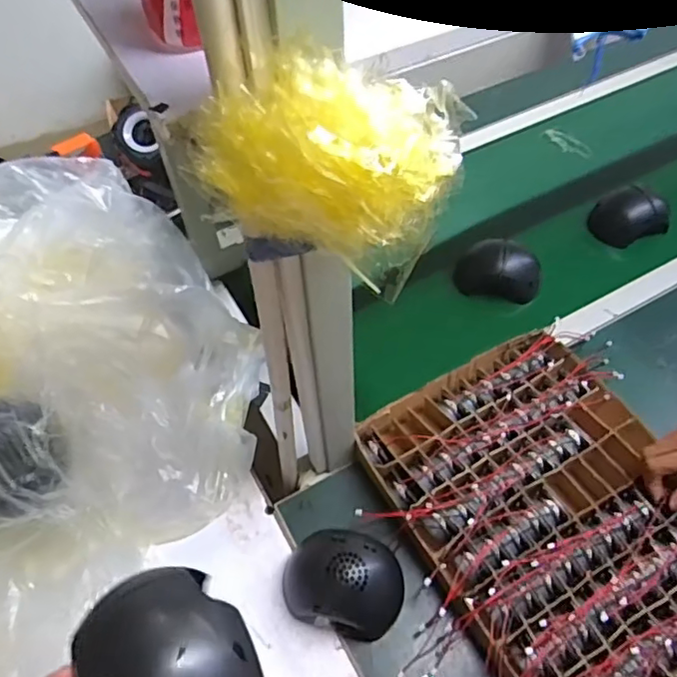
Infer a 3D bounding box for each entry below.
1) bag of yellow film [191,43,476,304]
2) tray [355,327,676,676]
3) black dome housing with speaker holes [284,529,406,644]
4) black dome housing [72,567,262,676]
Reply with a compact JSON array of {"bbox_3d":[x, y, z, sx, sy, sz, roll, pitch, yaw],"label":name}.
[{"bbox_3d":[-0.005,-0.102,0.321,0.136,0.091,0.087,23,59,19],"label":"bag of yellow film"},{"bbox_3d":[0.256,0.215,0.669,0.329,0.060,0.450,-27,57,-15],"label":"tray"},{"bbox_3d":[0.004,0.260,0.636,0.131,0.065,0.098,13,57,13],"label":"black dome housing with speaker holes"},{"bbox_3d":[-0.094,0.190,0.336,0.087,0.062,0.120,-36,61,-27],"label":"black dome housing"}]

